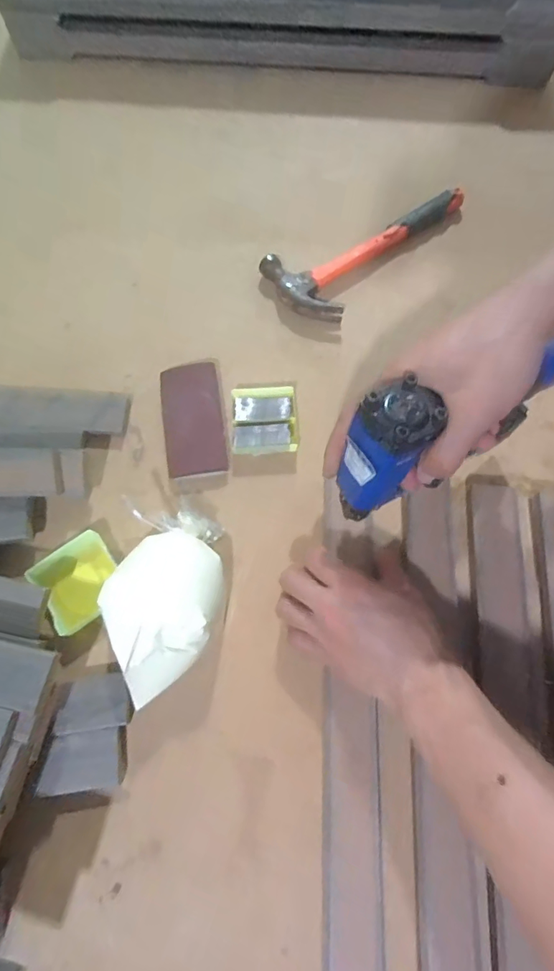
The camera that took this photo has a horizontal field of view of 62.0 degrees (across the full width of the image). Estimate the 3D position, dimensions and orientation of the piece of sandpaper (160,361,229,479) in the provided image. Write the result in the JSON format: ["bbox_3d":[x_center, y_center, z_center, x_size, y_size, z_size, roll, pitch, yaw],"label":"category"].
[{"bbox_3d":[-0.081,-0.068,0.445,0.055,0.032,0.117,-9,72,-2],"label":"piece of sandpaper"}]

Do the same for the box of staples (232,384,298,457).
[{"bbox_3d":[-0.012,-0.065,0.449,0.061,0.023,0.068,0,72,1],"label":"box of staples"}]

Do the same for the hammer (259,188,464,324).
[{"bbox_3d":[0.105,-0.269,0.515,0.243,0.025,0.100,-36,75,-10],"label":"hammer"}]

